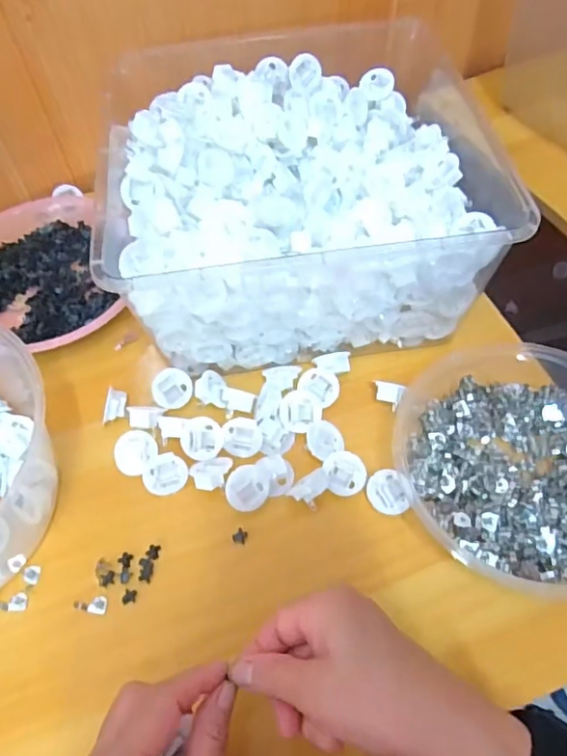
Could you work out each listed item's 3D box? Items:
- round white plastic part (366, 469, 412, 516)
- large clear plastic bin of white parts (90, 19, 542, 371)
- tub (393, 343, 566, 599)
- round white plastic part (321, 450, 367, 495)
[{"bbox_3d":[0.076,0.084,0.415,0.029,0.004,0.033,-24,85,6],"label":"round white plastic part"},{"bbox_3d":[0.012,-0.180,0.510,0.306,0.118,0.316,-8,58,-2],"label":"large clear plastic bin of white parts"},{"bbox_3d":[0.179,0.054,0.411,0.187,0.038,0.184,-1,58,2],"label":"tub"},{"bbox_3d":[0.047,0.070,0.420,0.029,0.008,0.032,-19,83,15],"label":"round white plastic part"}]

